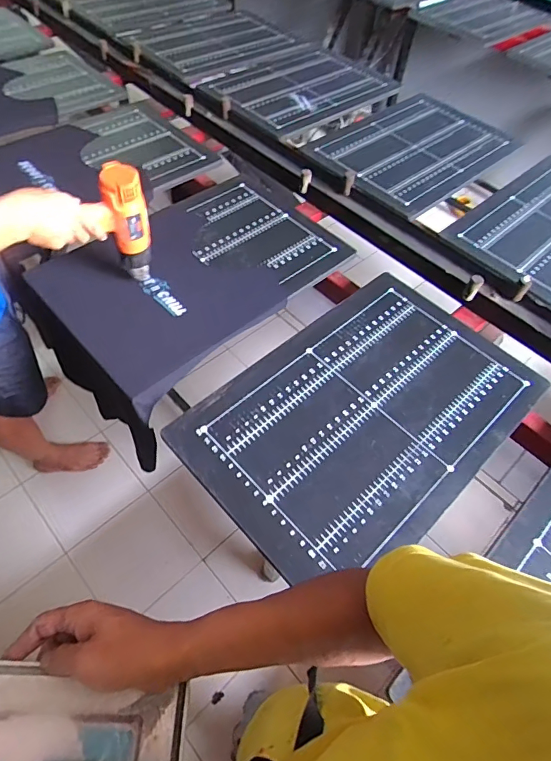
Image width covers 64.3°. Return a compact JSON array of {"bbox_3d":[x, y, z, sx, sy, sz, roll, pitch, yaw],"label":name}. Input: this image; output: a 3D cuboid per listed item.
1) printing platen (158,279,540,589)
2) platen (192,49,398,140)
[{"bbox_3d":[0.163,0.047,0.764,0.588,0.028,0.386,-35,66,-24],"label":"printing platen"},{"bbox_3d":[0.073,-0.990,1.444,0.577,0.022,0.410,-38,68,-25],"label":"platen"}]

